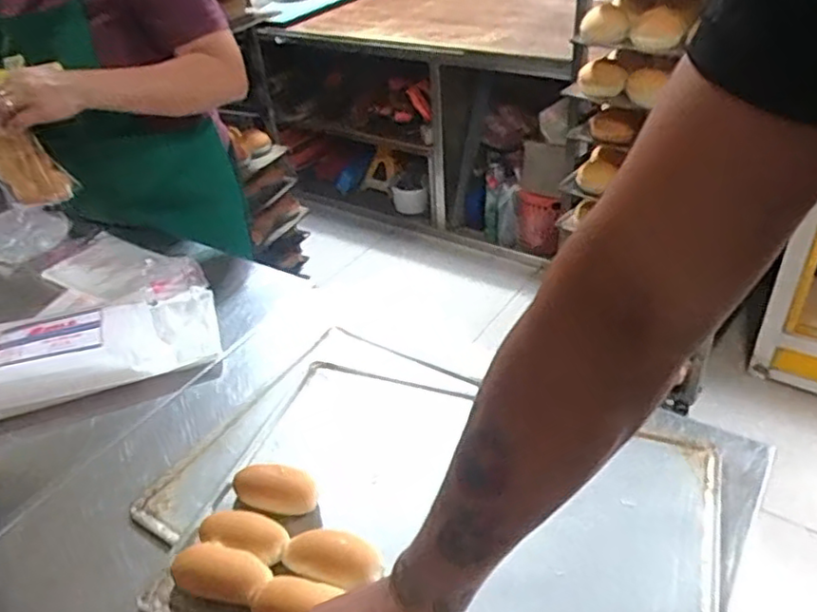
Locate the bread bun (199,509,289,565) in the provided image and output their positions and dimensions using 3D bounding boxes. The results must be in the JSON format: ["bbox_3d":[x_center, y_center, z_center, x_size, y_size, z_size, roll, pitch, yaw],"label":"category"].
[{"bbox_3d":[-0.143,0.206,0.587,0.079,0.031,0.041,9,39,18],"label":"bread bun"}]

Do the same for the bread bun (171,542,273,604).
[{"bbox_3d":[-0.159,0.229,0.558,0.085,0.025,0.040,8,38,17],"label":"bread bun"}]

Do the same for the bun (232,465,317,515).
[{"bbox_3d":[-0.128,0.177,0.625,0.085,0.034,0.042,3,37,10],"label":"bun"}]

